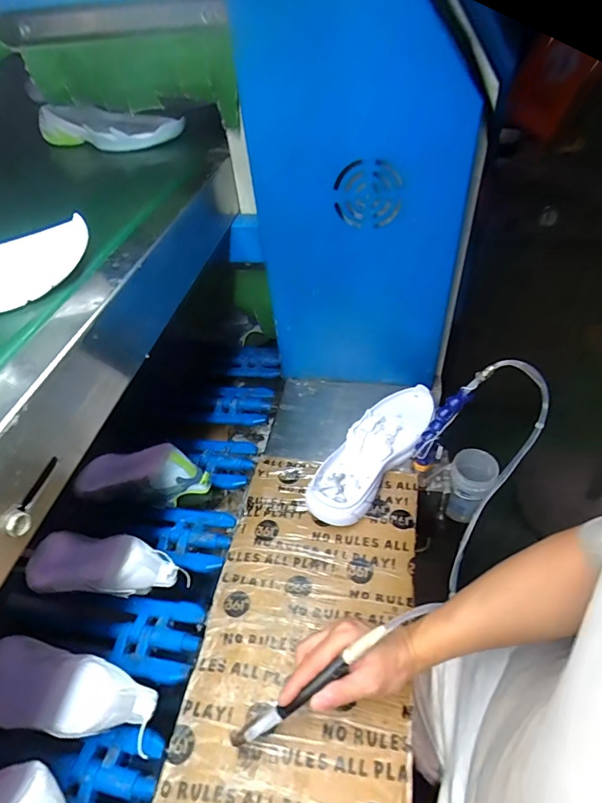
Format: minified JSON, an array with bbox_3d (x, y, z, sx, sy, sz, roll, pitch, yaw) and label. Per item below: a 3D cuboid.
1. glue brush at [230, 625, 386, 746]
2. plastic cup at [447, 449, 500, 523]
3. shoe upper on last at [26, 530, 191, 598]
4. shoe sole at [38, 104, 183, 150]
[{"bbox_3d":[0.007,0.284,0.435,0.175,0.011,0.016,-36,51,-2],"label":"glue brush"},{"bbox_3d":[0.285,0.150,0.761,0.075,0.118,0.092,17,51,21],"label":"plastic cup"},{"bbox_3d":[-0.272,0.226,0.595,0.201,0.089,0.074,7,48,13],"label":"shoe upper on last"},{"bbox_3d":[-0.309,-0.437,0.692,0.258,0.058,0.072,21,52,24],"label":"shoe sole"}]

